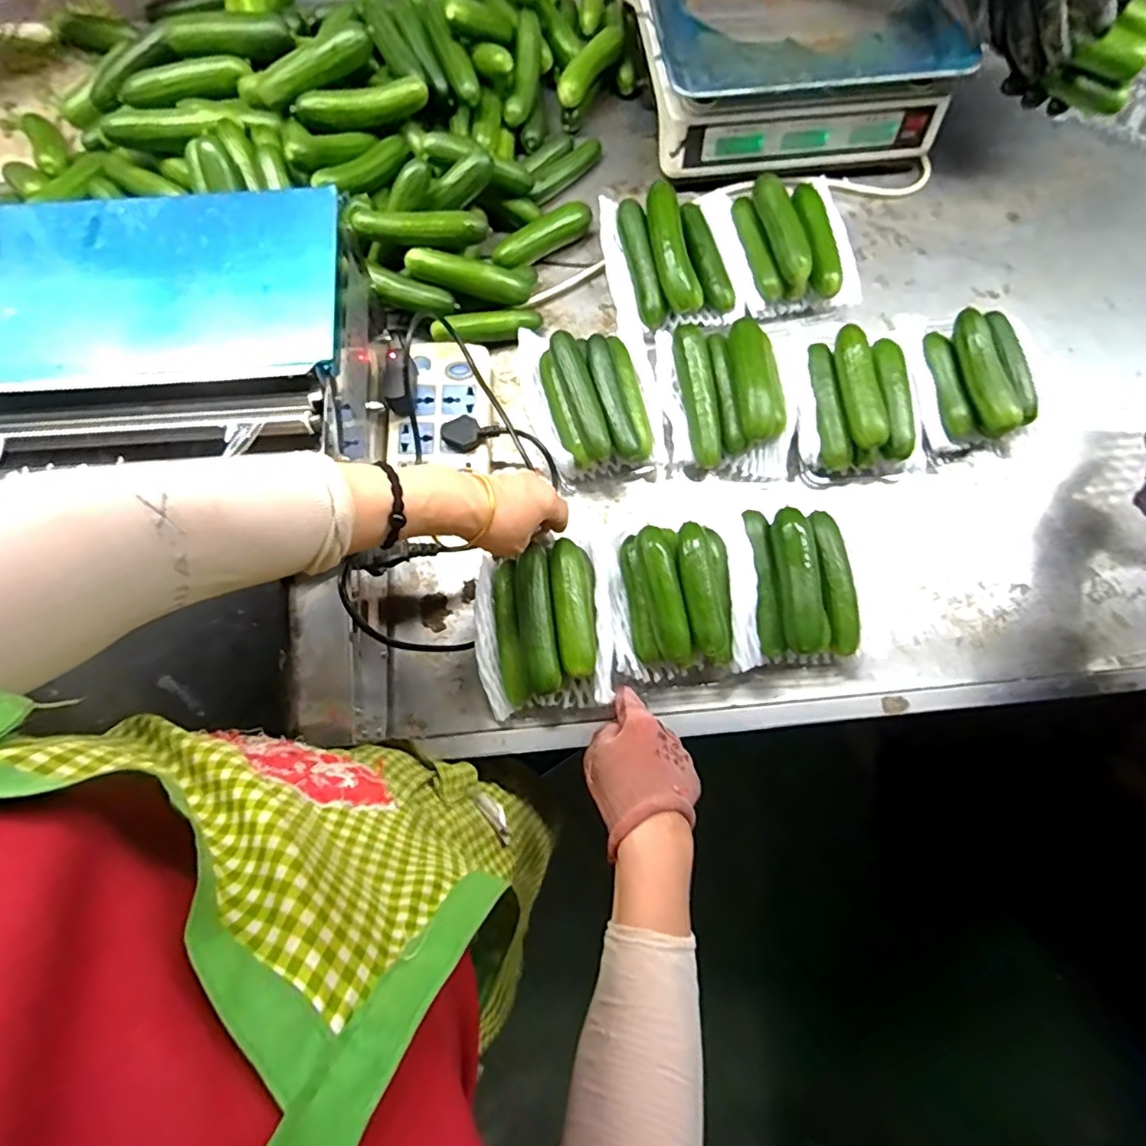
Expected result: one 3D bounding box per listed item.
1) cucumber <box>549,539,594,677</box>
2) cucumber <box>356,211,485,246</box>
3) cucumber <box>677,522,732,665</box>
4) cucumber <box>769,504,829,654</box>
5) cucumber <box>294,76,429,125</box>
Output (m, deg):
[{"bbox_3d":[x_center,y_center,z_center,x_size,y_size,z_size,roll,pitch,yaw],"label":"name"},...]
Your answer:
[{"bbox_3d":[-0.001,0.031,0.513,0.030,0.041,0.120,-5,75,-3],"label":"cucumber"},{"bbox_3d":[-0.148,-0.341,0.582,0.125,0.023,0.026,-8,75,-17],"label":"cucumber"},{"bbox_3d":[0.114,0.015,0.515,0.047,0.034,0.117,0,75,-2],"label":"cucumber"},{"bbox_3d":[0.194,0.006,0.516,0.032,0.038,0.125,-3,75,-2],"label":"cucumber"},{"bbox_3d":[-0.208,-0.468,0.593,0.126,0.028,0.025,-18,76,-6],"label":"cucumber"}]

